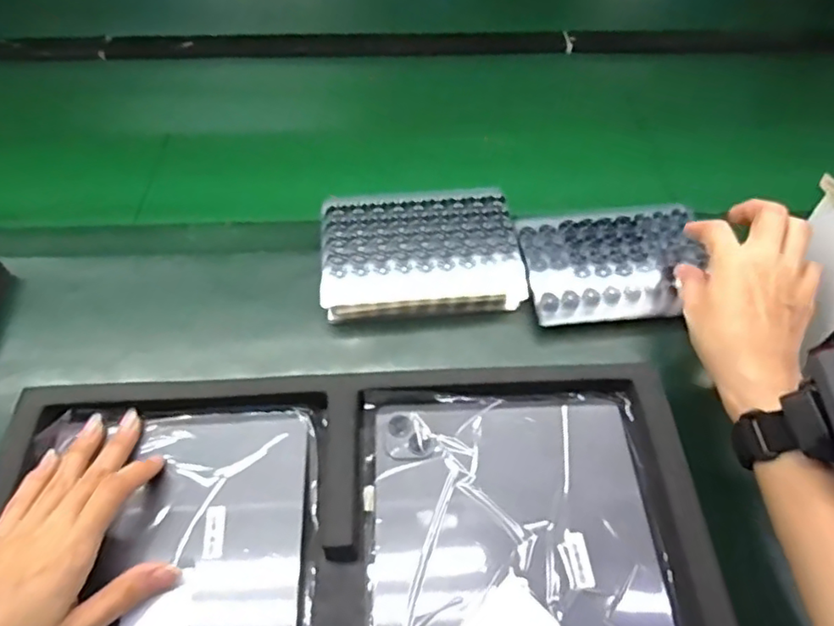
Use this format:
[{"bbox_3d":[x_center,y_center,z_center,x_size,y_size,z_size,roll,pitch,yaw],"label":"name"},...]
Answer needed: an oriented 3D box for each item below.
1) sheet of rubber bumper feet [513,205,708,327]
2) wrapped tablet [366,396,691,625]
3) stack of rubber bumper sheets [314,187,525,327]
[{"bbox_3d":[0.158,-0.039,0.482,0.143,0.031,0.093,-6,55,-5],"label":"sheet of rubber bumper feet"},{"bbox_3d":[0.062,0.166,0.334,0.177,0.009,0.252,-2,55,-2],"label":"wrapped tablet"},{"bbox_3d":[0.005,-0.048,0.486,0.157,0.047,0.094,-4,55,-3],"label":"stack of rubber bumper sheets"}]

